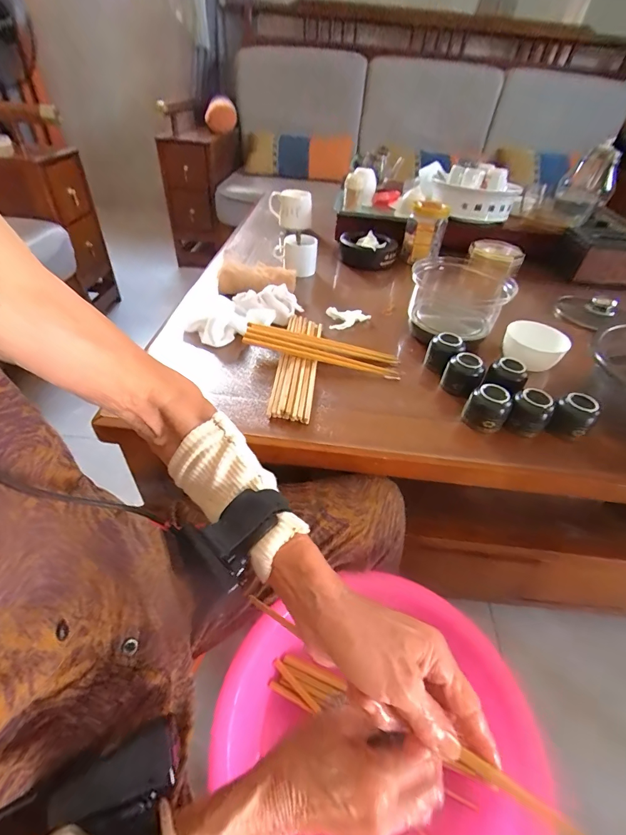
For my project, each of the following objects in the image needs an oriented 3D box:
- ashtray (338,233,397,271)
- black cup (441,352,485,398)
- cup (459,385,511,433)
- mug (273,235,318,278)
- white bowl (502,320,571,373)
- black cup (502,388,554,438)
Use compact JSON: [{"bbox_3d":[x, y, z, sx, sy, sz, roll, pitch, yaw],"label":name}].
[{"bbox_3d":[0.136,-0.406,0.909,0.130,0.059,0.107,15,44,11],"label":"ashtray"},{"bbox_3d":[0.219,-0.064,0.548,0.049,0.056,0.044,23,46,18],"label":"black cup"},{"bbox_3d":[0.229,-0.011,0.495,0.052,0.054,0.042,27,47,22],"label":"cup"},{"bbox_3d":[-0.037,-0.354,0.811,0.072,0.083,0.091,-13,46,-19],"label":"mug"},{"bbox_3d":[0.365,-0.117,0.625,0.090,0.057,0.090,3,43,-2],"label":"white bowl"},{"bbox_3d":[0.286,-0.005,0.495,0.046,0.059,0.040,27,47,22],"label":"black cup"}]

